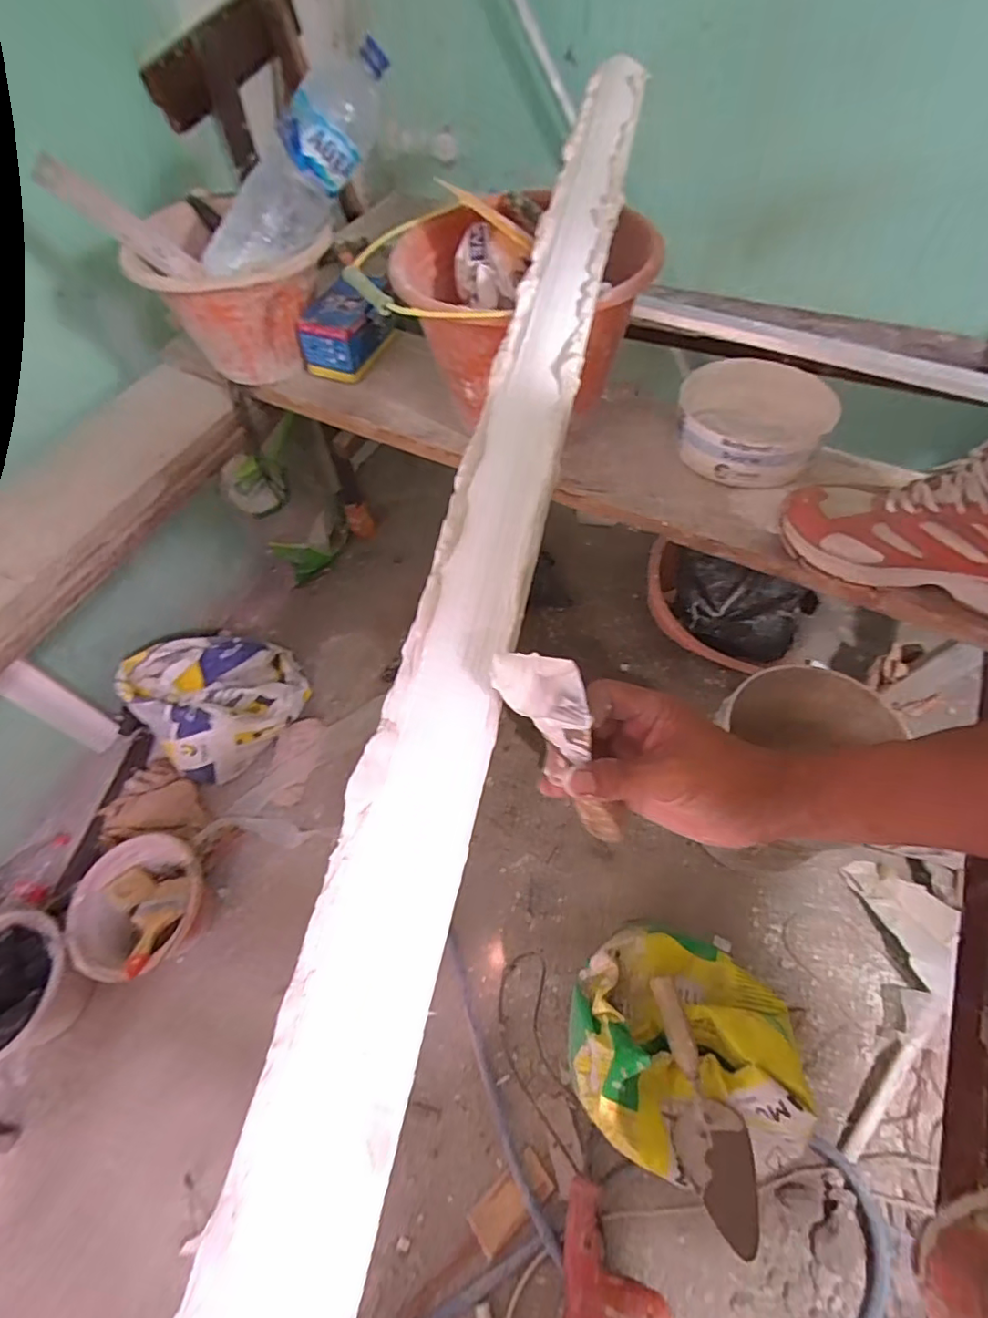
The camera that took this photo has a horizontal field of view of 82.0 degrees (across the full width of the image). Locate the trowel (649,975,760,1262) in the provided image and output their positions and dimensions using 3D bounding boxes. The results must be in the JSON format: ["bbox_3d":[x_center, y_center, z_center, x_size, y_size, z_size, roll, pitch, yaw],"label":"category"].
[{"bbox_3d":[0.261,0.547,0.700,0.087,0.045,0.269,-5,57,2],"label":"trowel"}]

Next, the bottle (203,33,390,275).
[{"bbox_3d":[-0.233,-0.570,0.680,0.313,0.093,0.081,-35,55,22],"label":"bottle"}]

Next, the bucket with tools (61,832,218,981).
[{"bbox_3d":[-0.692,0.501,1.145,0.244,0.169,0.251,16,60,15],"label":"bucket with tools"}]

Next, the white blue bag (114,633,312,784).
[{"bbox_3d":[-0.630,0.092,1.340,0.335,0.288,0.225,-31,60,-14],"label":"white blue bag"}]

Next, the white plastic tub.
[{"bbox_3d":[0.310,-0.294,0.696,0.155,0.056,0.190,11,59,12],"label":"white plastic tub"}]

